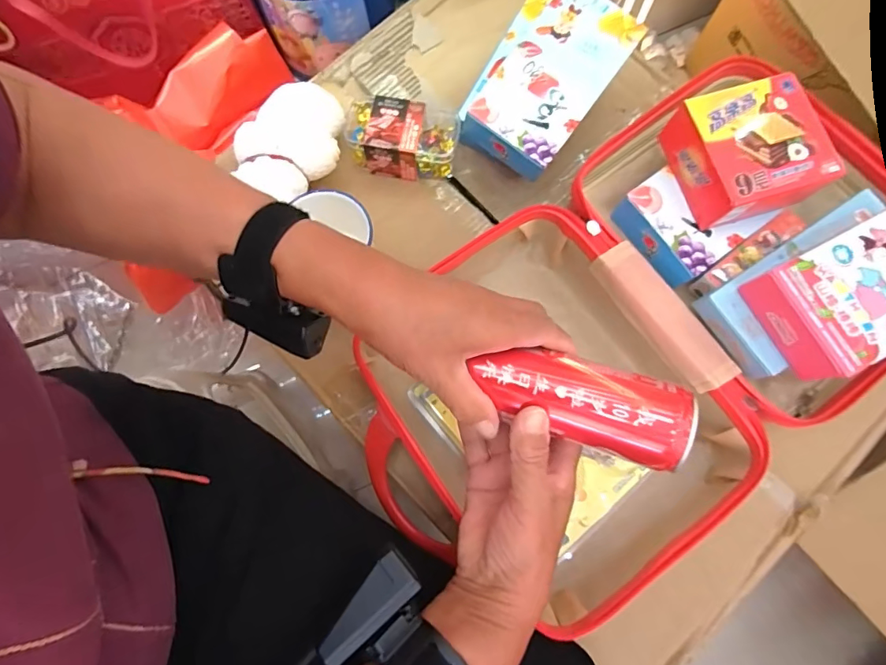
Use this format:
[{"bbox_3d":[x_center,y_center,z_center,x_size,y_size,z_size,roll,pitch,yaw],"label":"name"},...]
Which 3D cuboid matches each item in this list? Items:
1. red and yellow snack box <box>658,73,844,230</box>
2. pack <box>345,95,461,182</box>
[{"bbox_3d":[0.259,-0.153,0.404,0.104,0.051,0.098,-16,78,-3],"label":"red and yellow snack box"},{"bbox_3d":[-0.044,-0.210,0.514,0.117,0.055,0.063,8,78,3],"label":"pack"}]

